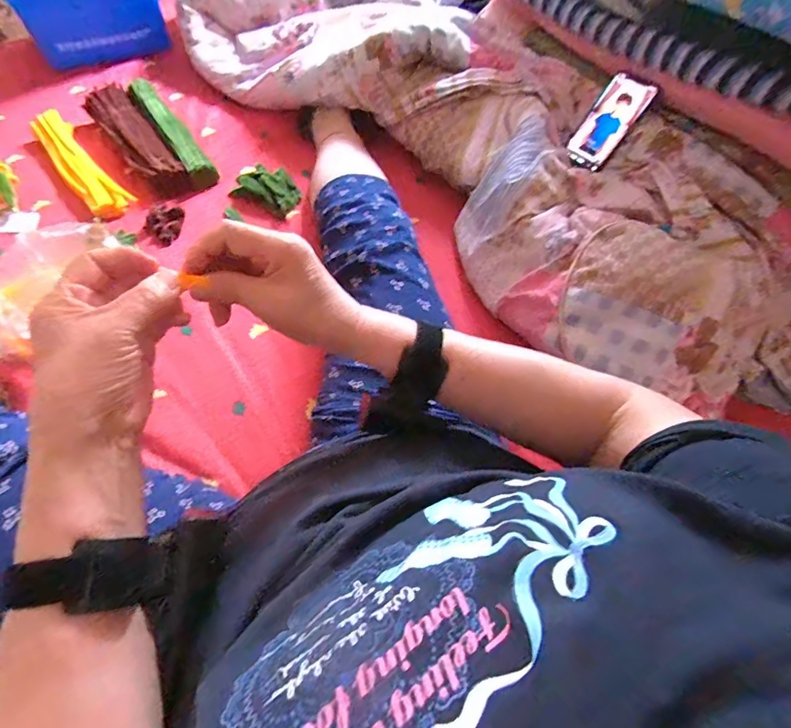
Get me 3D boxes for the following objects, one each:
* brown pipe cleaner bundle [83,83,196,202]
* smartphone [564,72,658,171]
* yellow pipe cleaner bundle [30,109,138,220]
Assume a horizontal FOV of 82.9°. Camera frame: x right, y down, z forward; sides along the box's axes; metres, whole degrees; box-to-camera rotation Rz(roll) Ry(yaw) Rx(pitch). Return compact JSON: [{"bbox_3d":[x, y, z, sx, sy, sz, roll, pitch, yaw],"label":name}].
[{"bbox_3d":[-0.462,-0.396,0.799,0.075,0.052,0.301,-34,66,-18],"label":"brown pipe cleaner bundle"},{"bbox_3d":[0.309,-0.352,0.654,0.013,0.123,0.075,-8,54,-37],"label":"smartphone"},{"bbox_3d":[-0.544,-0.348,0.765,0.065,0.033,0.284,-38,67,-20],"label":"yellow pipe cleaner bundle"}]

